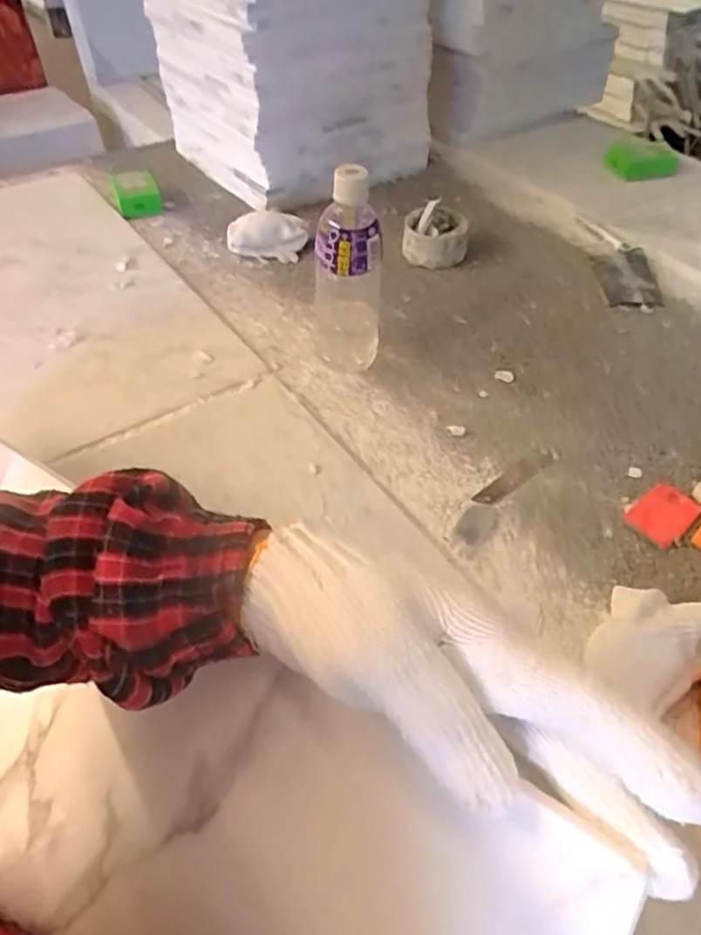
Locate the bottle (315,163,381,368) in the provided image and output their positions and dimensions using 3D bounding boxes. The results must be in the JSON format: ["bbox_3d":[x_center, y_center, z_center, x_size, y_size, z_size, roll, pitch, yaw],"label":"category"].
[{"bbox_3d":[-0.003,-0.192,0.652,0.066,0.198,0.073,-2,48,-2],"label":"bottle"}]

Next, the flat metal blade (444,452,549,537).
[{"bbox_3d":[0.153,0.009,0.613,0.096,0.004,0.019,-33,56,-24],"label":"flat metal blade"}]

